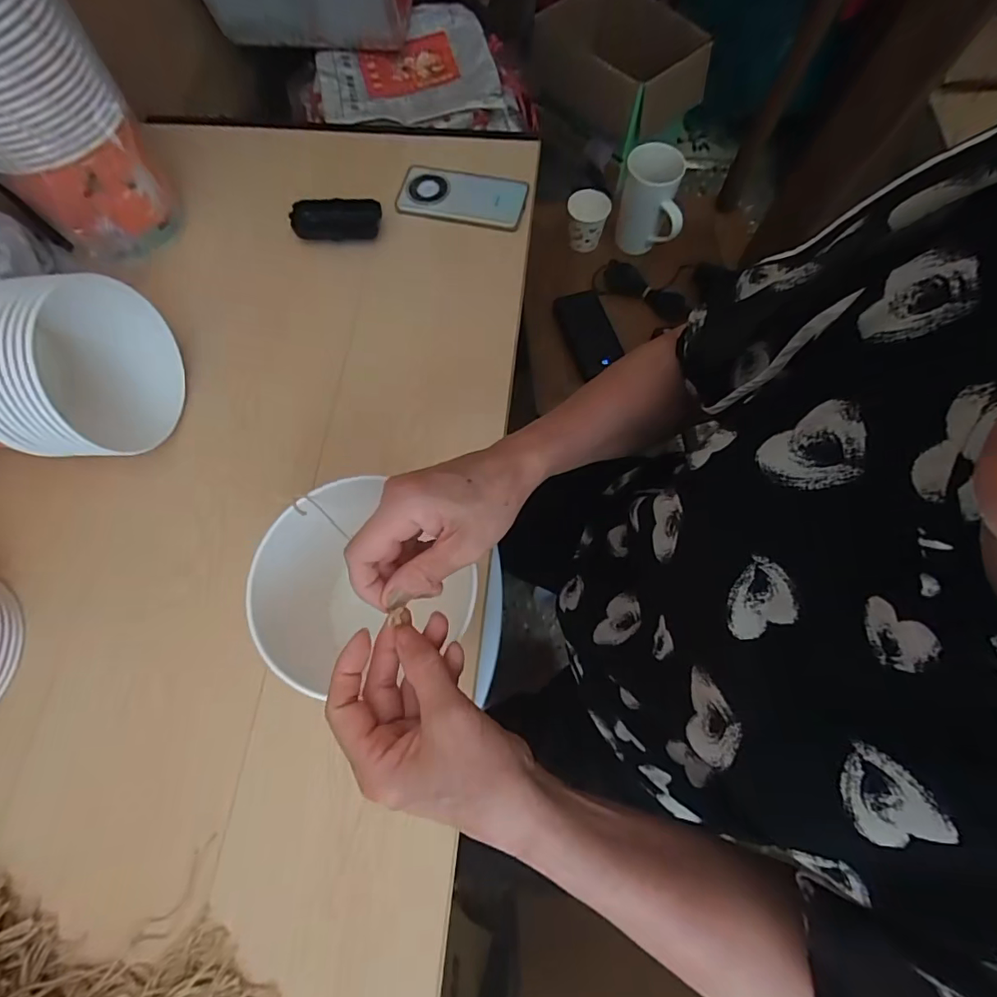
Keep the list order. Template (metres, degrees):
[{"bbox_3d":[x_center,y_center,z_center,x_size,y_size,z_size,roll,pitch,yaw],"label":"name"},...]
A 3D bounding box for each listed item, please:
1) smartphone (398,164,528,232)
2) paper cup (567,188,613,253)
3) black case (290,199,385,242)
[{"bbox_3d":[-0.047,-0.395,0.668,0.161,0.011,0.079,11,71,4],"label":"smartphone"},{"bbox_3d":[0.150,-0.472,0.866,0.068,0.075,0.068,0,71,0],"label":"paper cup"},{"bbox_3d":[-0.205,-0.356,0.650,0.107,0.021,0.049,-5,71,-2],"label":"black case"}]

